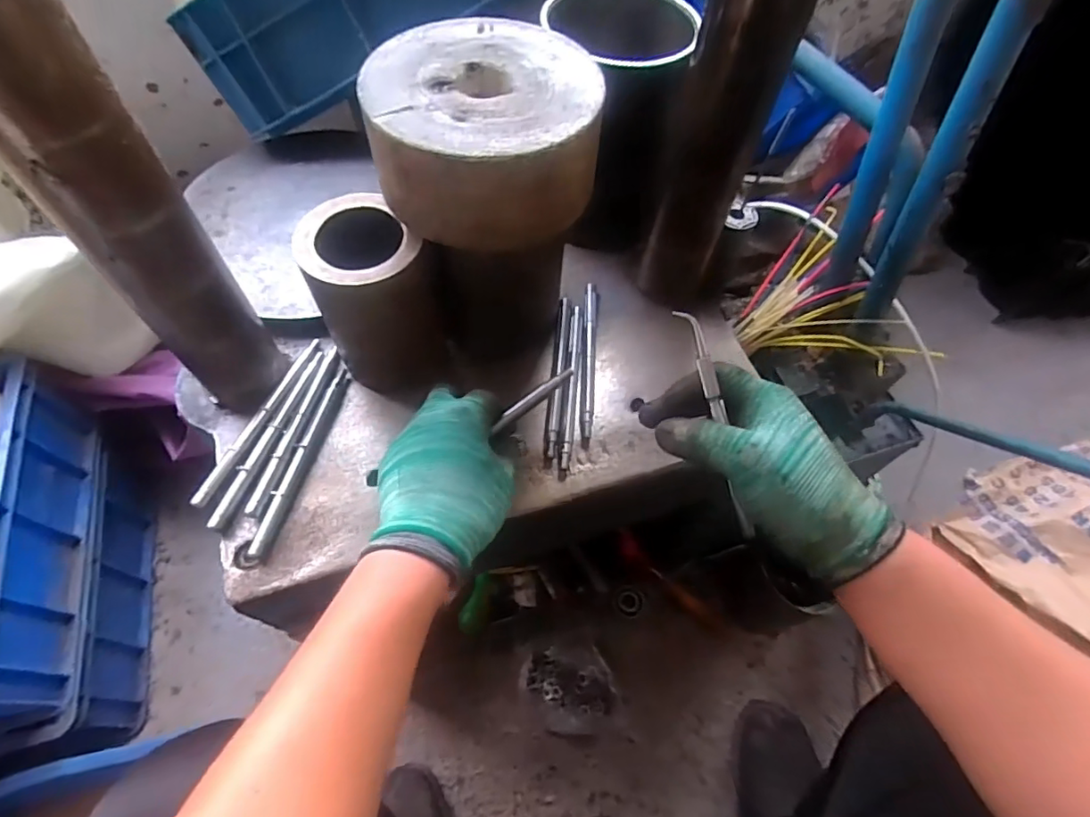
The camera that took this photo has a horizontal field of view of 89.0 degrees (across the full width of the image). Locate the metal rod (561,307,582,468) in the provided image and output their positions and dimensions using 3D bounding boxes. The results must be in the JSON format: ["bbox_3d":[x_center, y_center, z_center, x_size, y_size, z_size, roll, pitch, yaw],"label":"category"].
[{"bbox_3d":[0.024,-0.024,0.484,0.010,0.007,0.160,6,59,0],"label":"metal rod"}]

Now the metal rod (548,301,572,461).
[{"bbox_3d":[0.013,-0.031,0.486,0.009,0.010,0.162,6,59,0],"label":"metal rod"}]

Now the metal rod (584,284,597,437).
[{"bbox_3d":[0.040,-0.050,0.501,0.011,0.009,0.161,5,59,0],"label":"metal rod"}]

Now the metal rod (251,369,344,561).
[{"bbox_3d":[-0.192,0.038,0.438,0.012,0.012,0.161,11,60,3],"label":"metal rod"}]

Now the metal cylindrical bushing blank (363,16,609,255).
[{"bbox_3d":[-0.039,-0.175,0.361,0.140,0.070,0.145,1,59,-2],"label":"metal cylindrical bushing blank"}]

